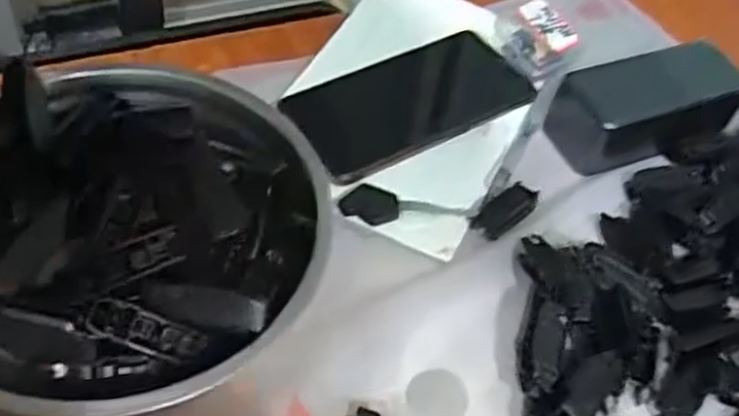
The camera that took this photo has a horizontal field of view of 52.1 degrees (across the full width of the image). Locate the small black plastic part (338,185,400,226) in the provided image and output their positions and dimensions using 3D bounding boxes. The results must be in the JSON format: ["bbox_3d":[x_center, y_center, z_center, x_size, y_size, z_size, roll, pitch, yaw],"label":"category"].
[{"bbox_3d":[0.001,-0.002,0.448,0.034,0.005,0.026,19,50,6],"label":"small black plastic part"}]

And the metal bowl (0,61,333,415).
[{"bbox_3d":[-0.122,0.014,0.371,0.197,0.069,0.191,5,50,-6],"label":"metal bowl"}]

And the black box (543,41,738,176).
[{"bbox_3d":[0.185,-0.067,0.503,0.124,0.052,0.060,-9,56,-14],"label":"black box"}]

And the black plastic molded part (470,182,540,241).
[{"bbox_3d":[0.081,0.002,0.453,0.044,0.007,0.022,-32,62,-30],"label":"black plastic molded part"}]

